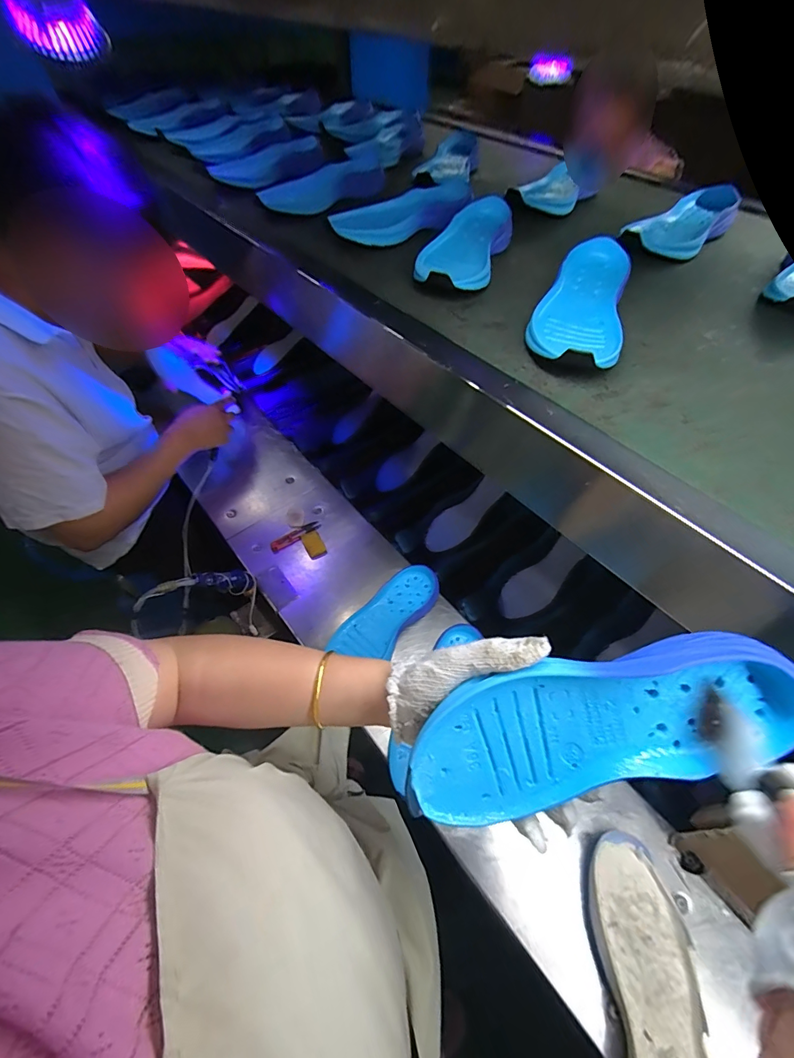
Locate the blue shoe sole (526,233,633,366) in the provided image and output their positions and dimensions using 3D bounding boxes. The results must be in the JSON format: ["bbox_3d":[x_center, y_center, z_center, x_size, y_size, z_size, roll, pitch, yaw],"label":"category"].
[{"bbox_3d":[0.205,-0.254,0.476,0.092,0.053,0.236,16,54,10],"label":"blue shoe sole"}]

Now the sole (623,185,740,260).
[{"bbox_3d":[0.441,-0.469,0.651,0.101,0.049,0.264,37,60,23],"label":"sole"}]

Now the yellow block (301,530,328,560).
[{"bbox_3d":[-0.159,0.029,0.802,0.033,0.016,0.059,-25,61,-19],"label":"yellow block"}]

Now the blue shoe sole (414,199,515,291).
[{"bbox_3d":[0.088,-0.378,0.569,0.098,0.049,0.232,17,54,11],"label":"blue shoe sole"}]

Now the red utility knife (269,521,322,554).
[{"bbox_3d":[-0.195,0.014,0.814,0.103,0.008,0.026,-31,63,-22],"label":"red utility knife"}]

